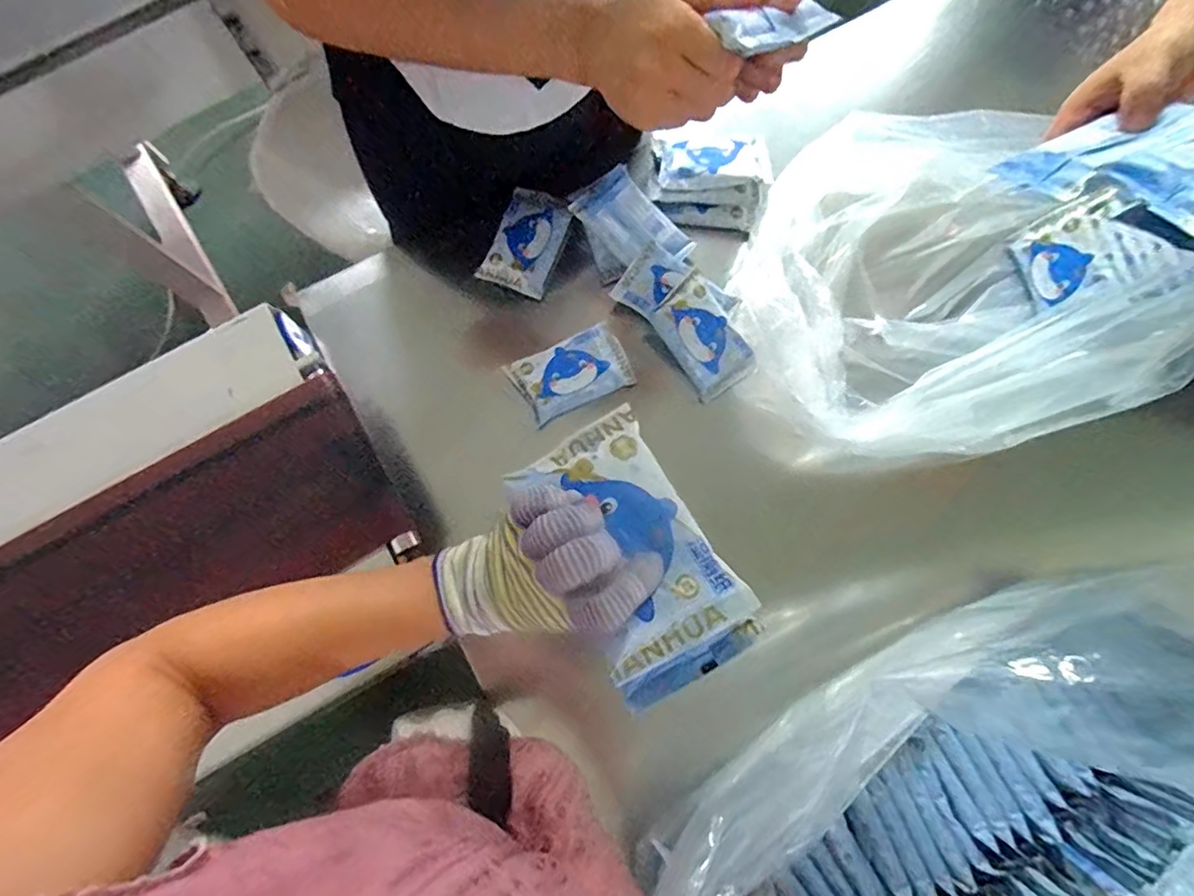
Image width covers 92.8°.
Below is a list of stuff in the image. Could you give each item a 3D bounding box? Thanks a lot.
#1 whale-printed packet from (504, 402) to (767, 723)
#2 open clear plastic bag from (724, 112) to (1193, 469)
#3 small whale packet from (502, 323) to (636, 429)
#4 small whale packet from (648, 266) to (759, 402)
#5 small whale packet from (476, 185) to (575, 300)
[{"bbox_3d":[0.021,0.058,0.326,0.085,0.024,0.154,-28,76,-7],"label":"whale-printed packet"},{"bbox_3d":[0.401,-0.193,0.663,0.451,0.119,0.381,-15,78,-4],"label":"open clear plastic bag"},{"bbox_3d":[-0.028,-0.091,0.690,0.135,0.020,0.085,-27,79,-6],"label":"small whale packet"},{"bbox_3d":[0.128,-0.135,0.692,0.088,0.023,0.129,-37,96,-6],"label":"small whale packet"},{"bbox_3d":[-0.089,-0.266,0.732,0.081,0.025,0.135,21,78,4],"label":"small whale packet"}]

